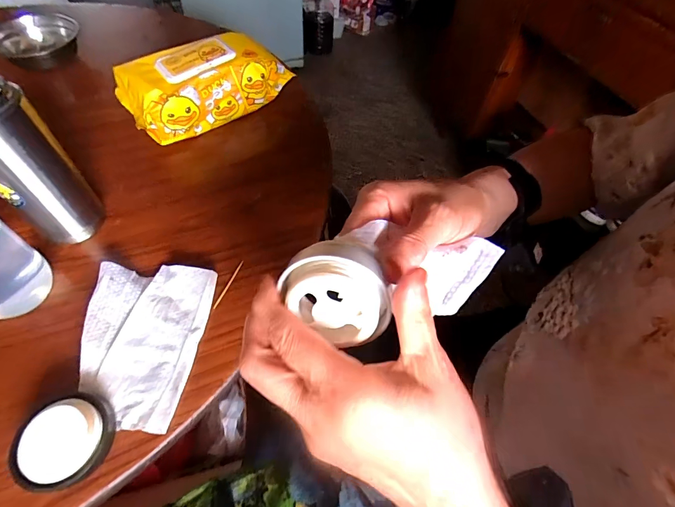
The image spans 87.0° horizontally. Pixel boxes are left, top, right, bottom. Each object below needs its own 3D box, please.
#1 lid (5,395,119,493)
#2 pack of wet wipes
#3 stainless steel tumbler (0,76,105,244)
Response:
[{"bbox_3d":[-0.205,0.139,0.265,0.064,0.025,0.057,-34,64,-24],"label":"lid"},{"bbox_3d":[-0.187,-0.237,0.498,0.203,0.081,0.105,-33,64,-24],"label":"pack of wet wipes"},{"bbox_3d":[-0.286,-0.076,0.332,0.056,0.153,0.061,0,56,-5],"label":"stainless steel tumbler"}]

